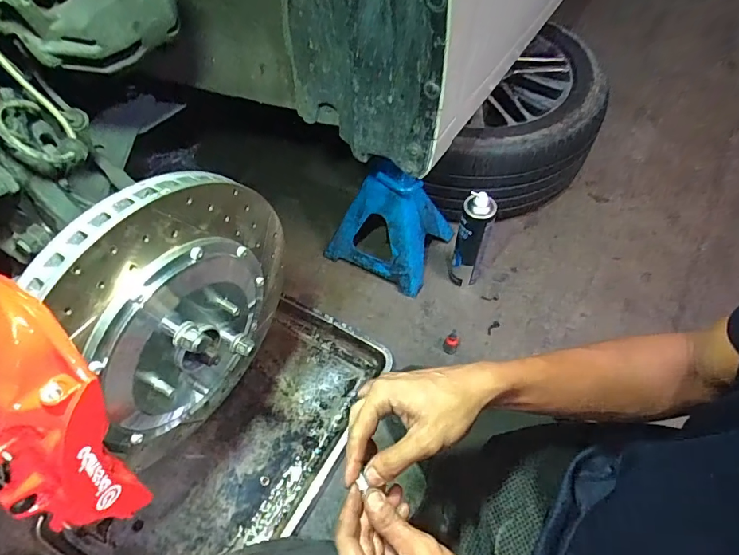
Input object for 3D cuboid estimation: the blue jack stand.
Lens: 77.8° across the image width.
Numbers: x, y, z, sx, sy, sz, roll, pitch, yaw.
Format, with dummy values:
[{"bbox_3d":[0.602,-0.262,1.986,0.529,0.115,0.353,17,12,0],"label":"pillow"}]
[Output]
[{"bbox_3d":[0.046,-0.144,1.022,0.235,0.254,0.197,25,60,18],"label":"blue jack stand"}]

